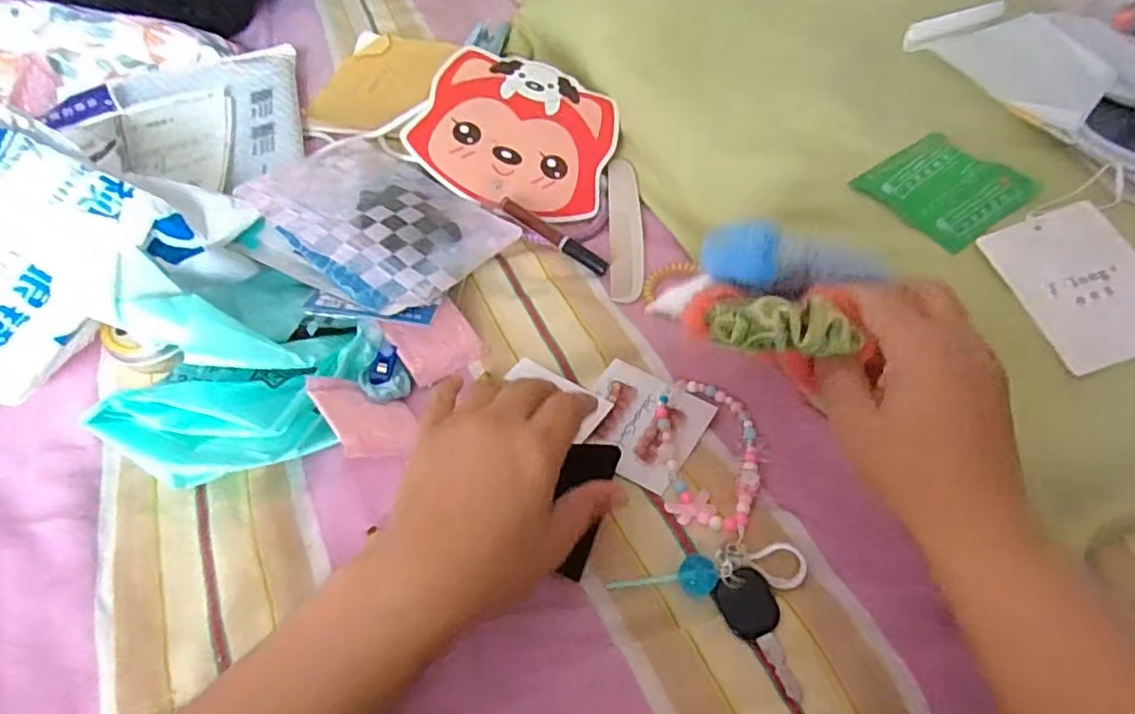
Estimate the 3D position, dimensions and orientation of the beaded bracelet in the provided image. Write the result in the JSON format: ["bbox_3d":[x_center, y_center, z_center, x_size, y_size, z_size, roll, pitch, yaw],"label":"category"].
[{"bbox_3d":[0.084,0.055,0.374,0.063,0.016,0.104,8,52,10],"label":"beaded bracelet"}]

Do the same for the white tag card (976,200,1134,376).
[{"bbox_3d":[0.283,-0.041,0.339,0.064,0.004,0.093,-20,63,6],"label":"white tag card"}]

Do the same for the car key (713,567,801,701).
[{"bbox_3d":[0.100,0.138,0.310,0.028,0.008,0.059,-21,53,-13],"label":"car key"}]

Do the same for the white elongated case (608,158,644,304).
[{"bbox_3d":[0.049,-0.111,0.510,0.027,0.011,0.151,0,51,3],"label":"white elongated case"}]

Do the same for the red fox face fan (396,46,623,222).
[{"bbox_3d":[-0.042,-0.196,0.535,0.163,0.006,0.156,18,68,-7],"label":"red fox face fan"}]

